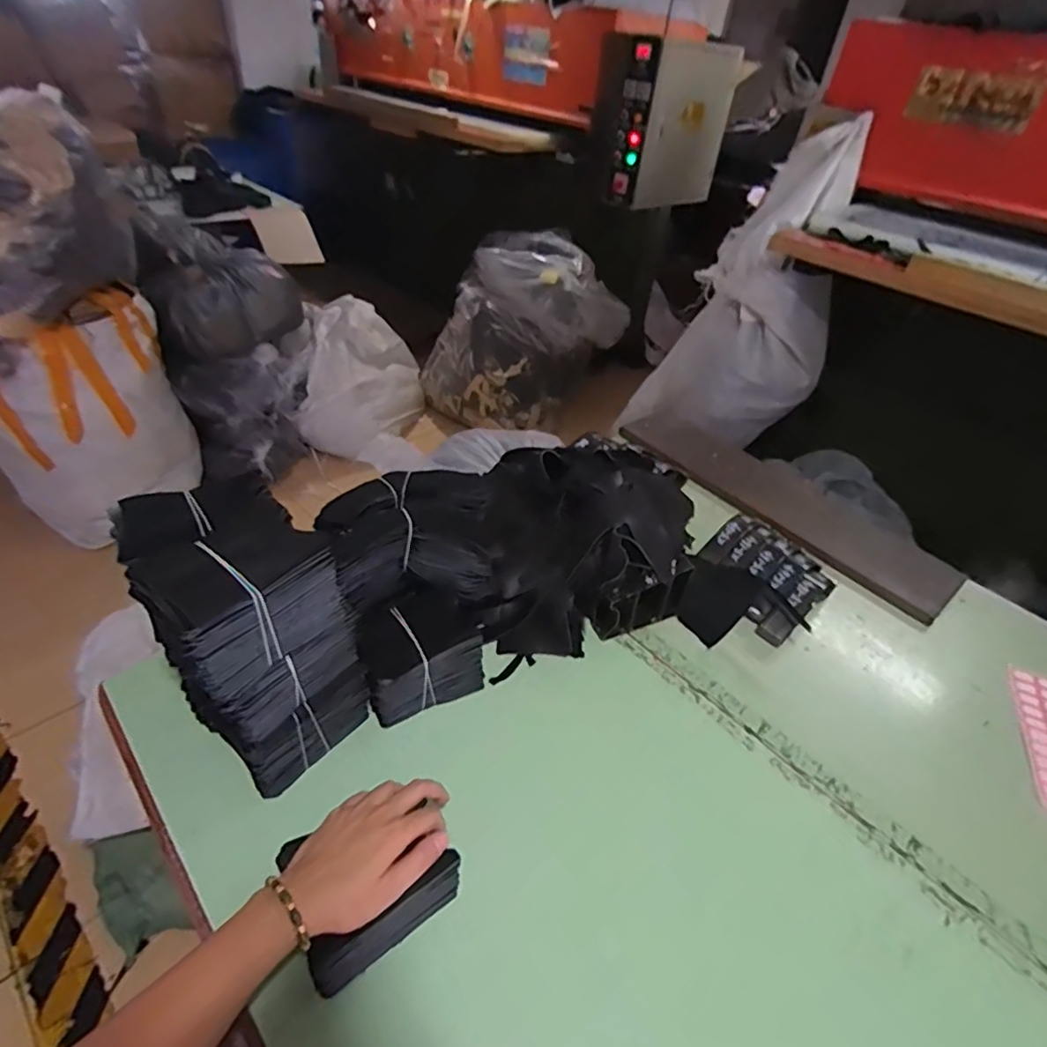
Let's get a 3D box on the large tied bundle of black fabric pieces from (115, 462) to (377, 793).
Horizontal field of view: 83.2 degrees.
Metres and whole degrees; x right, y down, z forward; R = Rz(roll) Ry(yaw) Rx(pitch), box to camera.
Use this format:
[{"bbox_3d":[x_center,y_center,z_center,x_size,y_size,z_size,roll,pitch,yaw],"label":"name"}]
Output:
[{"bbox_3d":[-0.261,0.101,0.559,0.170,0.248,0.133,33,45,27],"label":"large tied bundle of black fabric pieces"}]

